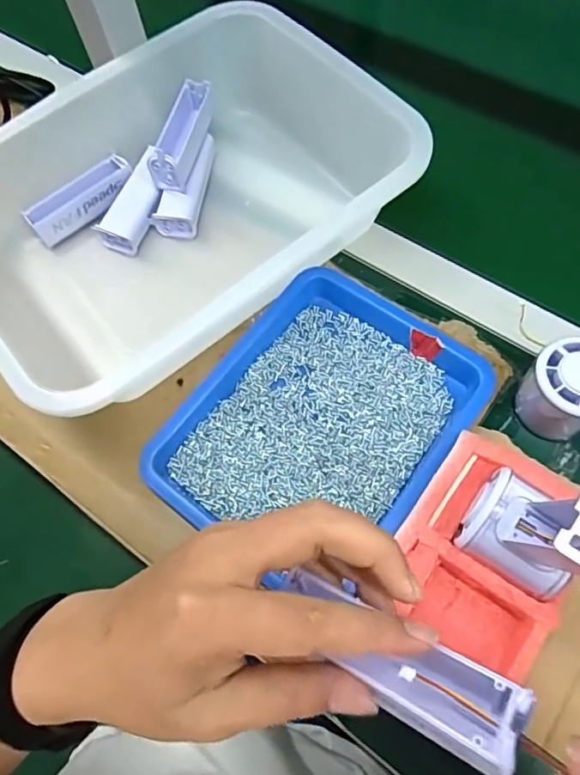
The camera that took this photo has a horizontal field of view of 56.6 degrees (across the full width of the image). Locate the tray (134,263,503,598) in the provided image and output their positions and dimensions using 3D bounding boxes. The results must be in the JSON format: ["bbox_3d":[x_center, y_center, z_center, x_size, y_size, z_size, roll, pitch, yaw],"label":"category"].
[{"bbox_3d":[0.023,0.024,0.396,0.176,0.029,0.223,34,71,17],"label":"tray"}]

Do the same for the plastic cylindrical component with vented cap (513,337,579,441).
[{"bbox_3d":[0.194,0.002,0.380,0.055,0.059,0.054,-1,65,2],"label":"plastic cylindrical component with vented cap"}]

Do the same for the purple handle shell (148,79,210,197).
[{"bbox_3d":[-0.095,-0.223,0.478,0.027,0.037,0.097,11,66,8],"label":"purple handle shell"}]

